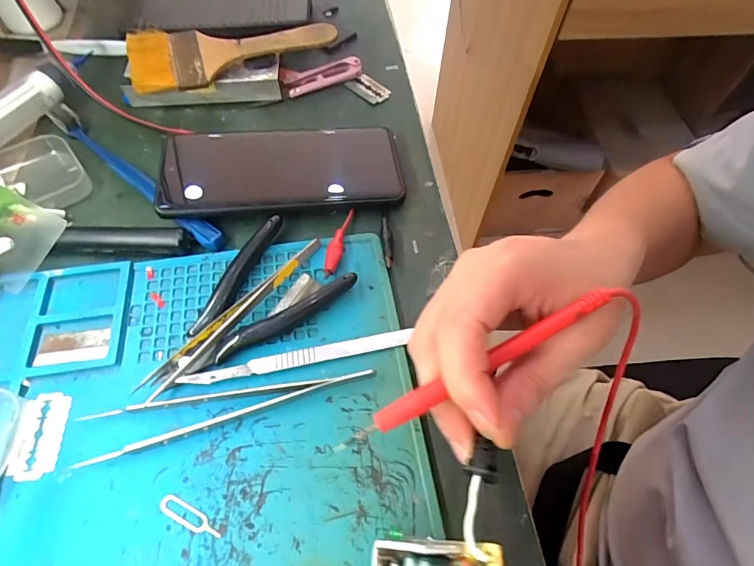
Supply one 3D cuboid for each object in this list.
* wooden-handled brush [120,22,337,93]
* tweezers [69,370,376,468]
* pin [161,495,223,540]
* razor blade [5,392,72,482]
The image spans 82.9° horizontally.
[{"bbox_3d":[-0.115,-0.189,0.345,0.161,0.011,0.065,-12,67,-7],"label":"wooden-handled brush"},{"bbox_3d":[-0.075,0.066,0.224,0.148,0.009,0.024,-10,60,-8],"label":"tweezers"},{"bbox_3d":[-0.088,0.110,0.200,0.034,0.004,0.009,24,61,12],"label":"pin"},{"bbox_3d":[-0.172,0.077,0.218,0.022,0.004,0.042,-3,59,-4],"label":"razor blade"}]

